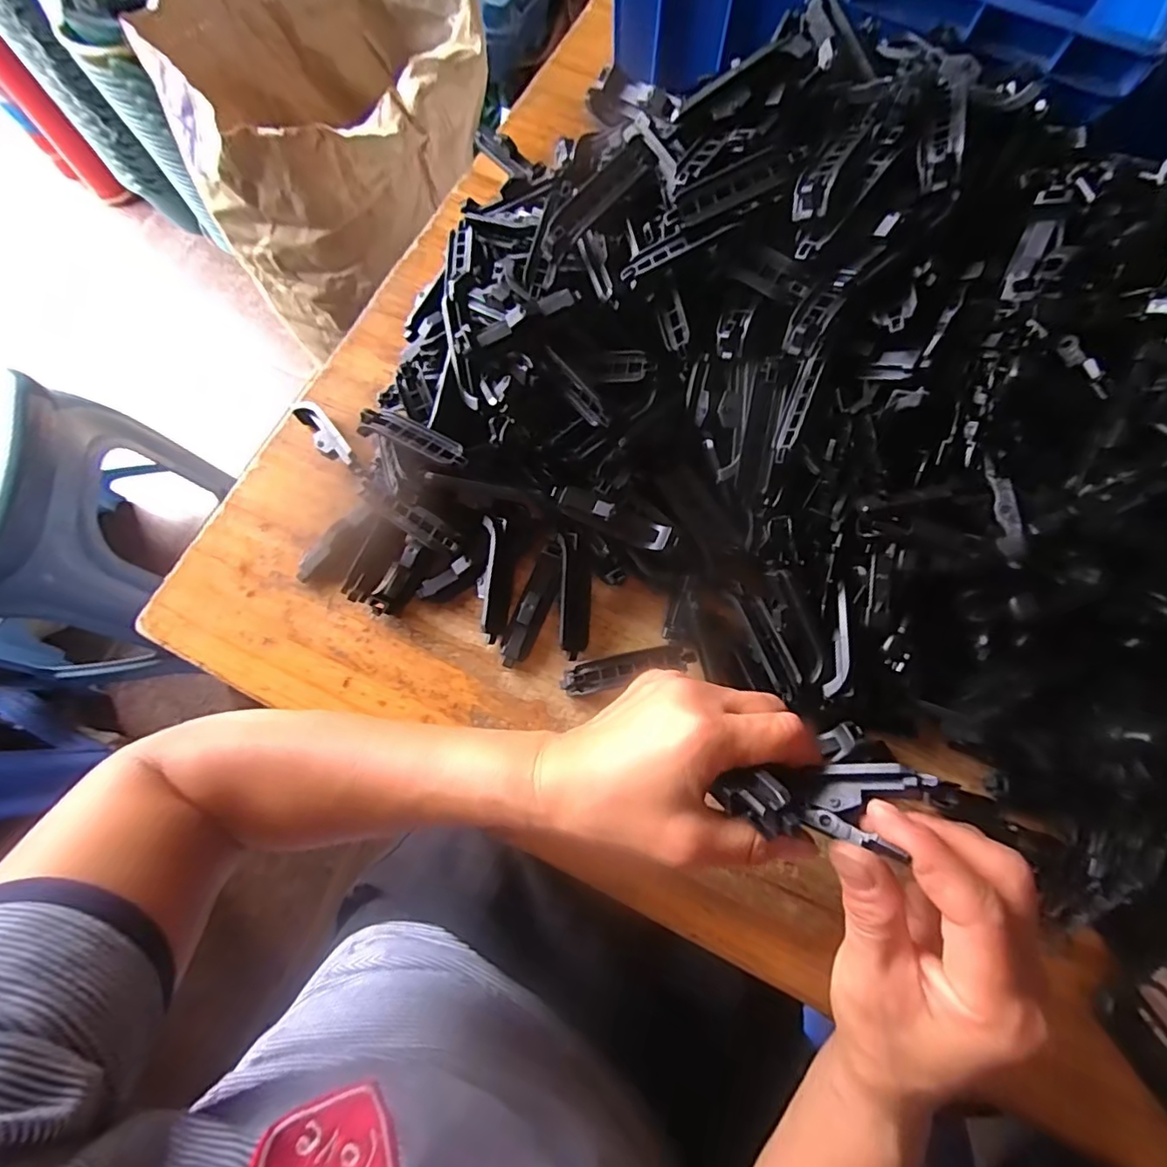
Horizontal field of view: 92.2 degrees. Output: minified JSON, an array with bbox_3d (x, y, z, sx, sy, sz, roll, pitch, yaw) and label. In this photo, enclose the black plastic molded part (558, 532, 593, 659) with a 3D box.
[{"bbox_3d":[-0.004,0.007,0.331,0.019,0.016,0.071,1,88,1],"label":"black plastic molded part"}]

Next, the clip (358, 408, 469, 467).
[{"bbox_3d":[-0.098,-0.085,0.322,0.071,0.006,0.019,25,75,7],"label":"clip"}]

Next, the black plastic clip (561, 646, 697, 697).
[{"bbox_3d":[0.026,0.050,0.325,0.075,0.015,0.017,-11,74,-3],"label":"black plastic clip"}]

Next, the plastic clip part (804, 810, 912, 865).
[{"bbox_3d":[0.099,0.093,0.209,0.035,0.004,0.007,10,67,50],"label":"plastic clip part"}]

